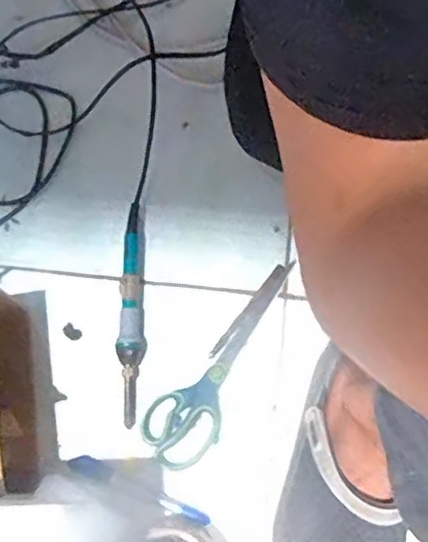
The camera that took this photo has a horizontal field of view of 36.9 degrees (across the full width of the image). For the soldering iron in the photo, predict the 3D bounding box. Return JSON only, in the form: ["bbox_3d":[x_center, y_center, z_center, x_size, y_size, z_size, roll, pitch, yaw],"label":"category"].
[{"bbox_3d":[-0.074,0.039,0.593,0.024,0.026,0.198,2,75,2],"label":"soldering iron"}]

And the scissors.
[{"bbox_3d":[0.017,0.086,0.583,0.062,0.007,0.206,41,80,11],"label":"scissors"}]

